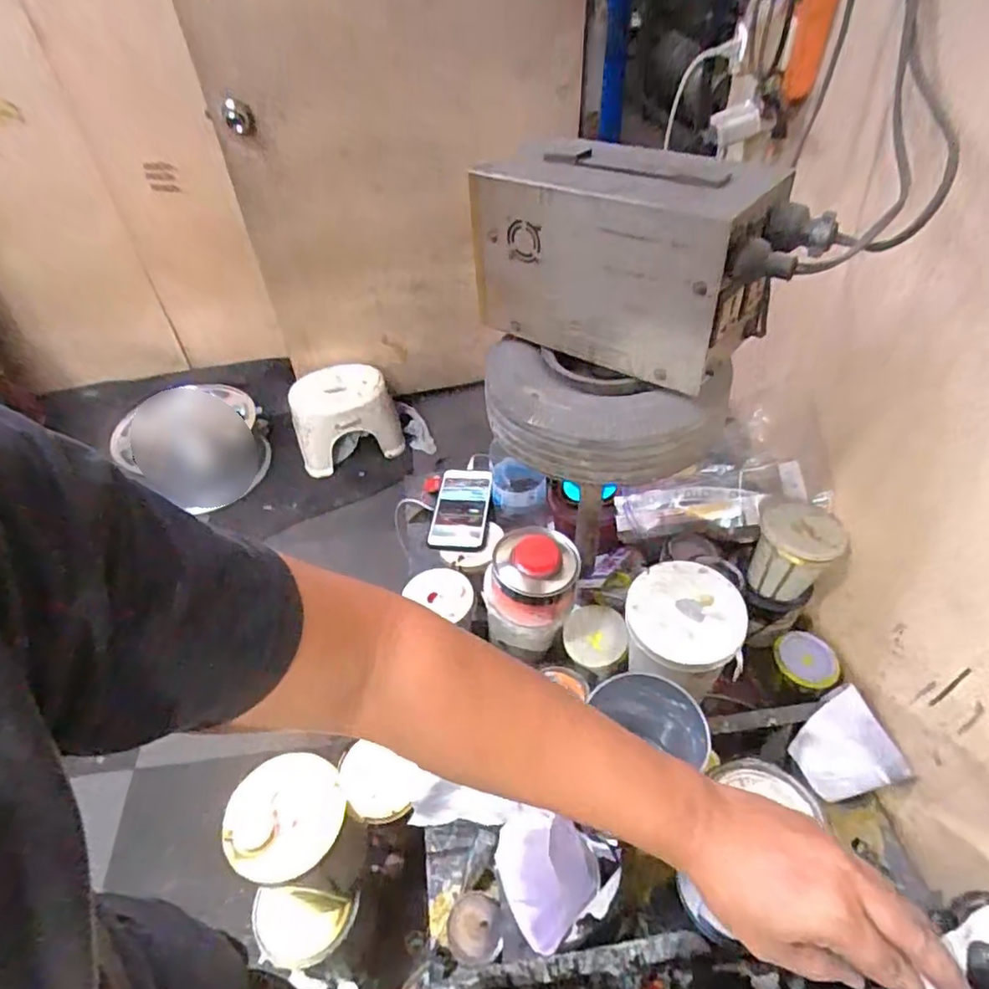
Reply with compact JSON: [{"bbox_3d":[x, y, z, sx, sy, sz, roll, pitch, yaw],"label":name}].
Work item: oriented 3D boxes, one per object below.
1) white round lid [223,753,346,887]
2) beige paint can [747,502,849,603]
[{"bbox_3d":[-0.288,0.440,0.857,0.149,0.015,0.153,6,58,-10],"label":"white round lid"},{"bbox_3d":[0.354,0.071,0.744,0.088,0.089,0.091,-2,46,2],"label":"beige paint can"}]

